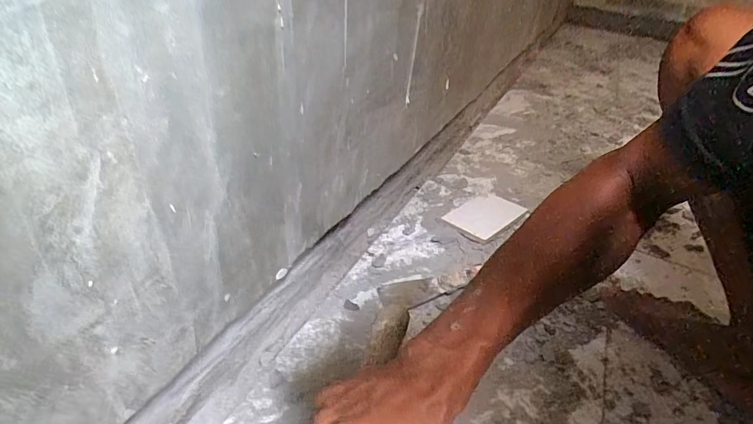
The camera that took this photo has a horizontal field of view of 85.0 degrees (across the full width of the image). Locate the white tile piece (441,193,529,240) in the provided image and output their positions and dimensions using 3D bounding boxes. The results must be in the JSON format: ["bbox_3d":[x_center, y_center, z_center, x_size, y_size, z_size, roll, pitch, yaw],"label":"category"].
[{"bbox_3d":[0.192,0.003,0.721,0.146,0.007,0.094,-24,37,-37],"label":"white tile piece"}]

